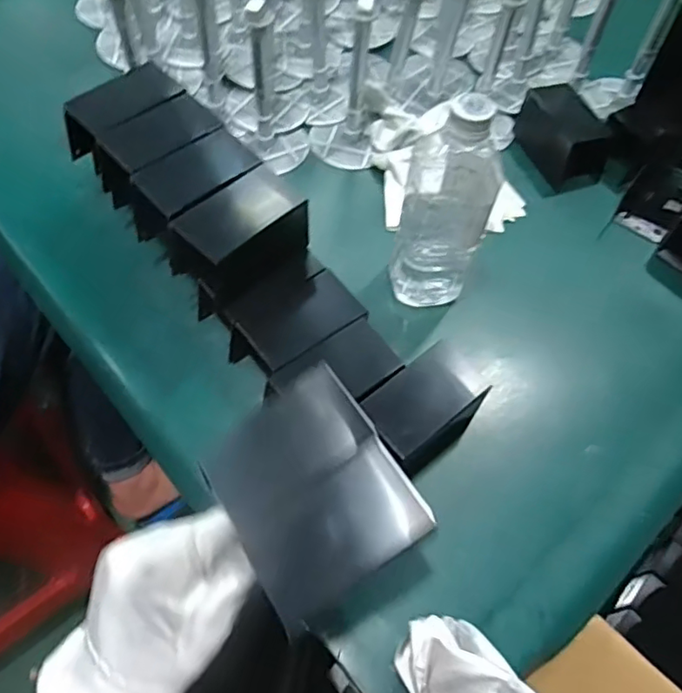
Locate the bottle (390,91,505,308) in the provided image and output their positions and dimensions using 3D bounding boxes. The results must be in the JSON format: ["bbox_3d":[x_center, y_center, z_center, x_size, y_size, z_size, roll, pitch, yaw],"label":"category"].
[{"bbox_3d":[0.087,-0.116,0.474,0.070,0.198,0.079,17,61,7],"label":"bottle"}]

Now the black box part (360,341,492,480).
[{"bbox_3d":[0.064,0.053,0.453,0.090,0.058,0.059,-36,68,-20],"label":"black box part"}]

